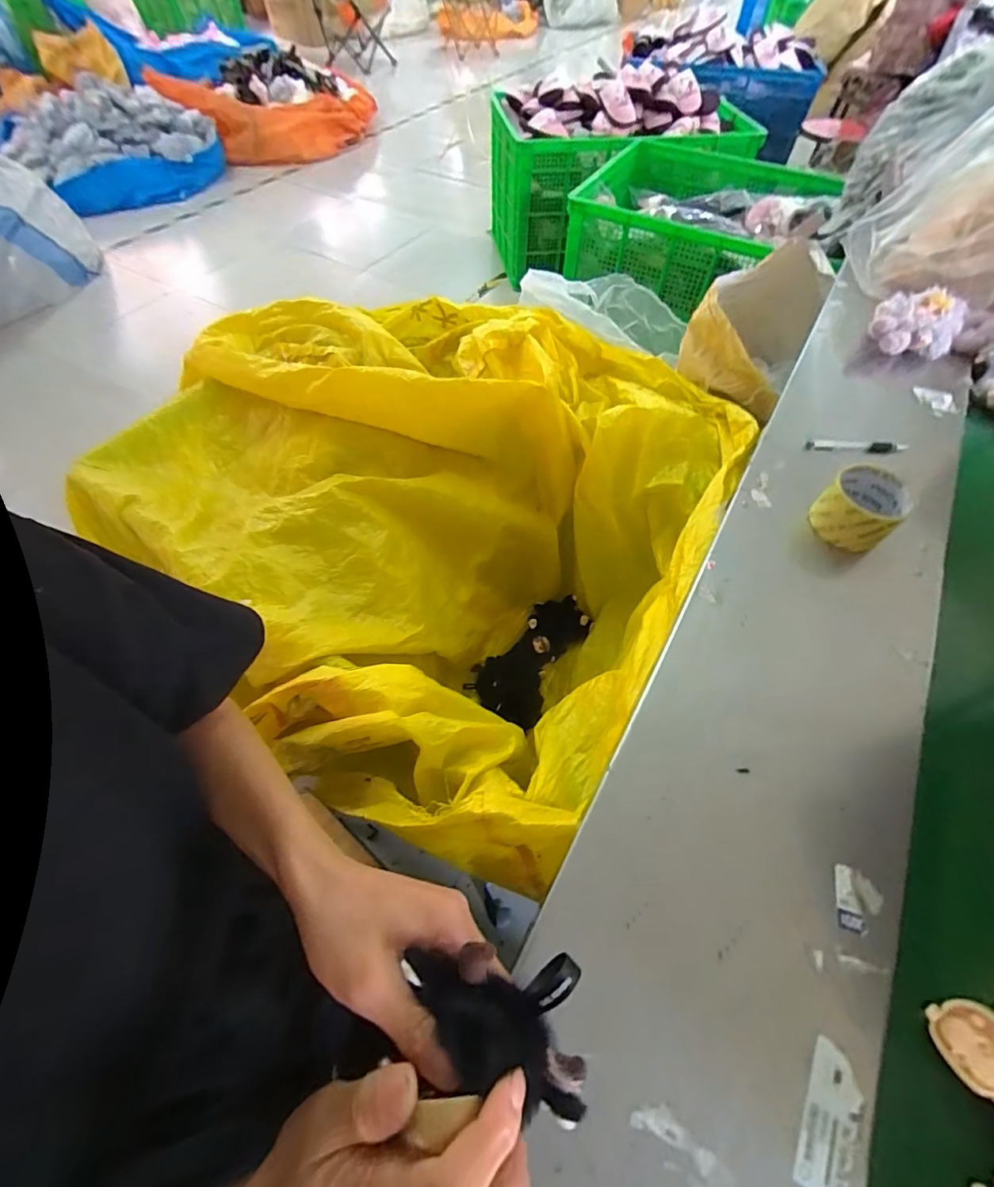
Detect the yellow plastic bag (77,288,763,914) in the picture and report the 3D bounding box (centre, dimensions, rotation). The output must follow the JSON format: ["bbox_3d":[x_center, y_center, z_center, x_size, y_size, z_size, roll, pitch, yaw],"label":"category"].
[{"bbox_3d":[-0.154,-0.165,0.940,0.986,0.433,0.954,26,61,15],"label":"yellow plastic bag"}]

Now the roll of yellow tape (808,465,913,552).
[{"bbox_3d":[0.429,-0.101,0.568,0.086,0.055,0.084,0,58,-1],"label":"roll of yellow tape"}]

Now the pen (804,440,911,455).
[{"bbox_3d":[0.490,-0.202,0.660,0.131,0.013,0.013,5,58,2],"label":"pen"}]

